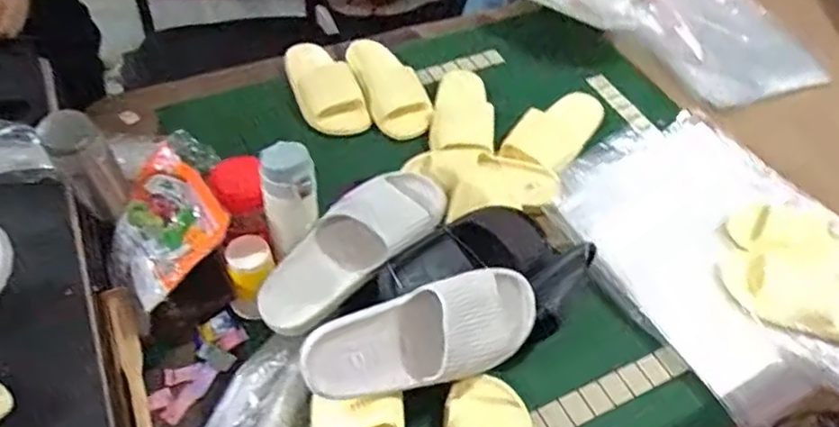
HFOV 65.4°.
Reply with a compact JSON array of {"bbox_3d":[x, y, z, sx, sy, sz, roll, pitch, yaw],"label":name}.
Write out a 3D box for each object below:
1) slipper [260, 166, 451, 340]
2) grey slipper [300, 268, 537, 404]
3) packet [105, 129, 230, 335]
[{"bbox_3d":[-0.087,0.037,0.817,0.275,0.067,0.102,-40,62,-13],"label":"slipper"},{"bbox_3d":[0.002,0.141,0.762,0.270,0.080,0.107,-14,86,-11],"label":"grey slipper"},{"bbox_3d":[-0.331,0.025,0.839,0.188,0.040,0.168,-43,65,10],"label":"packet"}]

